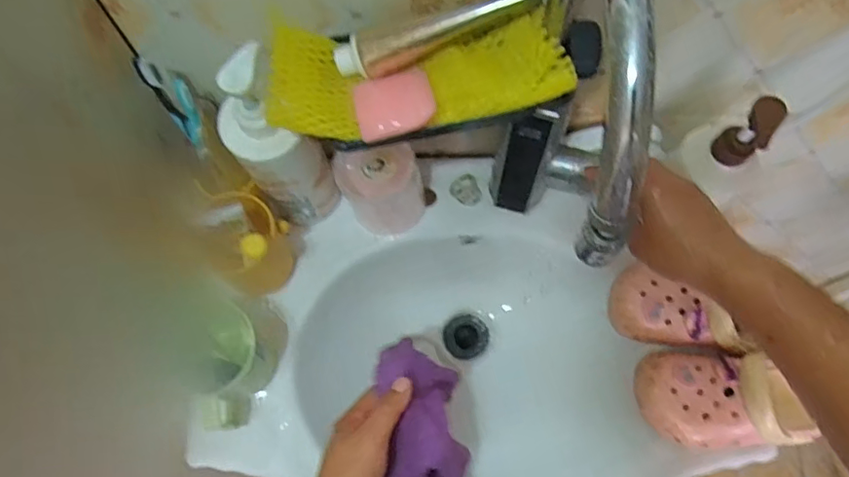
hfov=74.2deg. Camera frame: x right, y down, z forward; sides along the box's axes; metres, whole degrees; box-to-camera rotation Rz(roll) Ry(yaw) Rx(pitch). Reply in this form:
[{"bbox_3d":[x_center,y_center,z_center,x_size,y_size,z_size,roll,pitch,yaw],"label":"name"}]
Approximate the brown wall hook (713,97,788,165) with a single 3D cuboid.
[{"bbox_3d":[0.281,-0.089,0.491,0.034,0.070,0.032,0,69,-1],"label":"brown wall hook"}]

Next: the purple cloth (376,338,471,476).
[{"bbox_3d":[0.001,0.183,0.512,0.079,0.125,0.176,-3,69,-2],"label":"purple cloth"}]

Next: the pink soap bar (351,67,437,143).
[{"bbox_3d":[-0.022,-0.102,0.426,0.059,0.011,0.050,-13,70,-6],"label":"pink soap bar"}]

